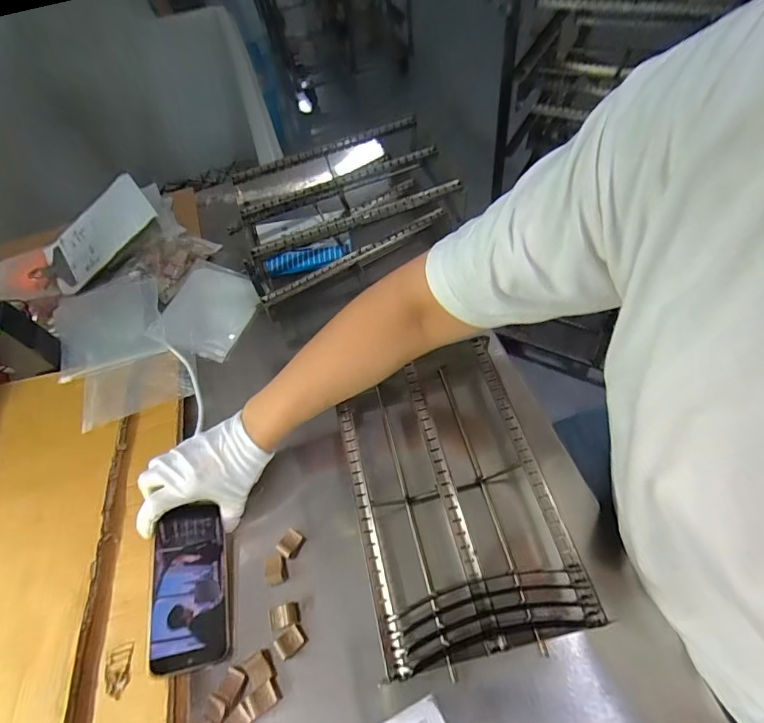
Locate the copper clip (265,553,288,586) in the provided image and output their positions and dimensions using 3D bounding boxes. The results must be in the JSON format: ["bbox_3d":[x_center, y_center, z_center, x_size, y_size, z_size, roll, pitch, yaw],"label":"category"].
[{"bbox_3d":[-0.117,0.229,0.469,0.022,0.010,0.031,-14,57,1],"label":"copper clip"}]

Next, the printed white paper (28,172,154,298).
[{"bbox_3d":[-0.501,-0.220,0.741,0.165,0.022,0.225,40,86,26],"label":"printed white paper"}]

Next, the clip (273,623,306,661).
[{"bbox_3d":[-0.093,0.282,0.427,0.028,0.006,0.021,-40,60,-15],"label":"clip"}]

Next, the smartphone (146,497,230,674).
[{"bbox_3d":[-0.201,0.233,0.447,0.075,0.006,0.150,7,55,-36],"label":"smartphone"}]

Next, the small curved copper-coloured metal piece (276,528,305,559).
[{"bbox_3d":[-0.102,0.204,0.476,0.022,0.010,0.027,28,67,25],"label":"small curved copper-coloured metal piece"}]

